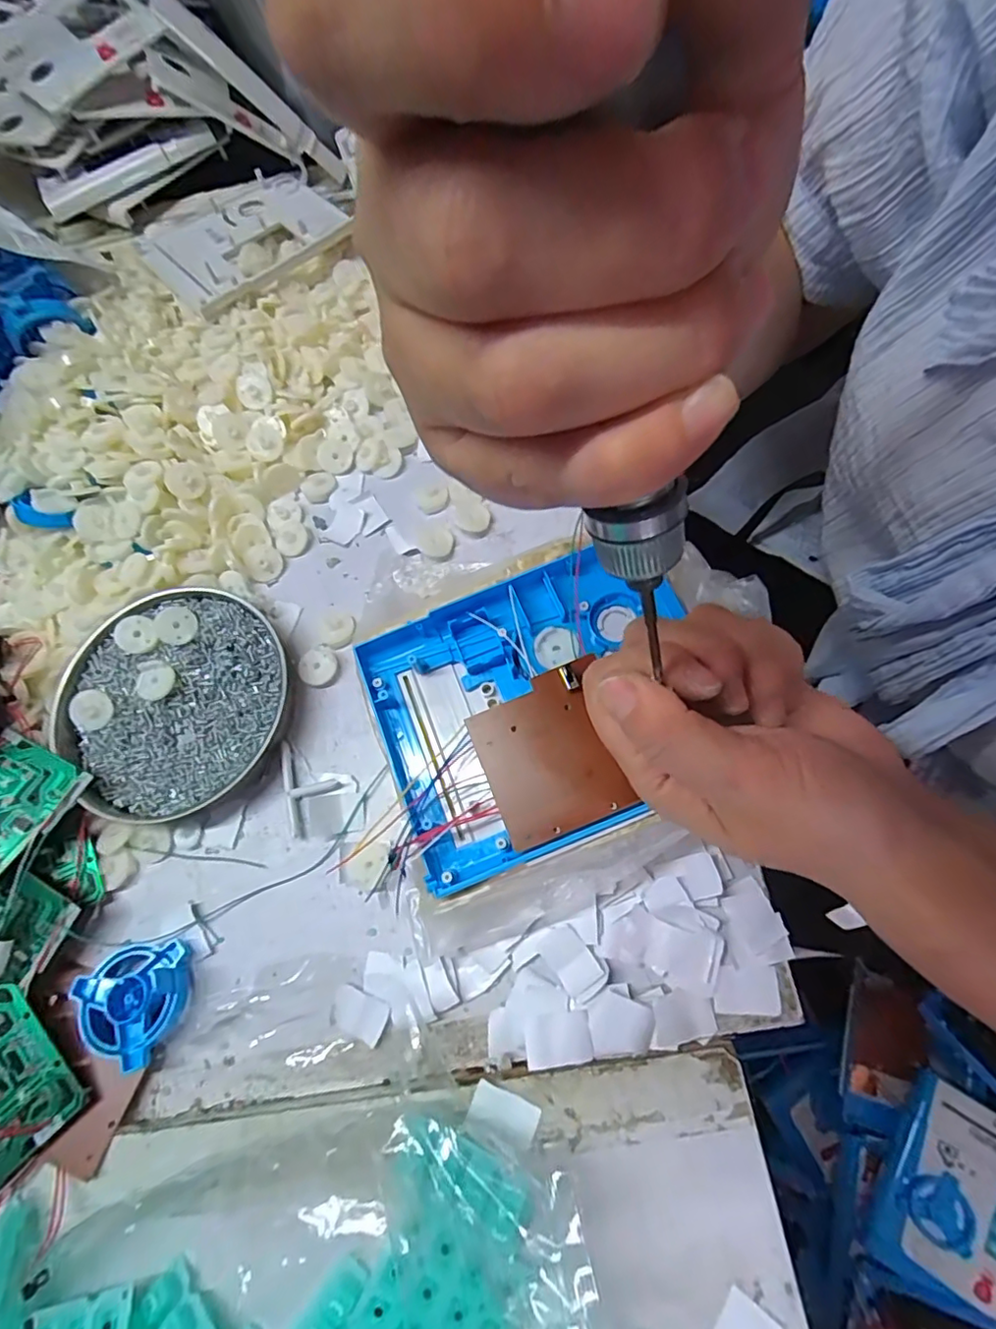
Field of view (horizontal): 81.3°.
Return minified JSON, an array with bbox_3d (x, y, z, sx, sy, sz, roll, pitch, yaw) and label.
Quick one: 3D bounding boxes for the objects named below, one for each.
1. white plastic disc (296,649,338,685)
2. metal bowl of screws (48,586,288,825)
[{"bbox_3d":[-0.109,0.002,0.348,0.024,0.007,0.021,7,72,9],"label":"white plastic disc"},{"bbox_3d":[-0.190,0.020,0.341,0.130,0.024,0.123,-2,71,5],"label":"metal bowl of screws"}]

